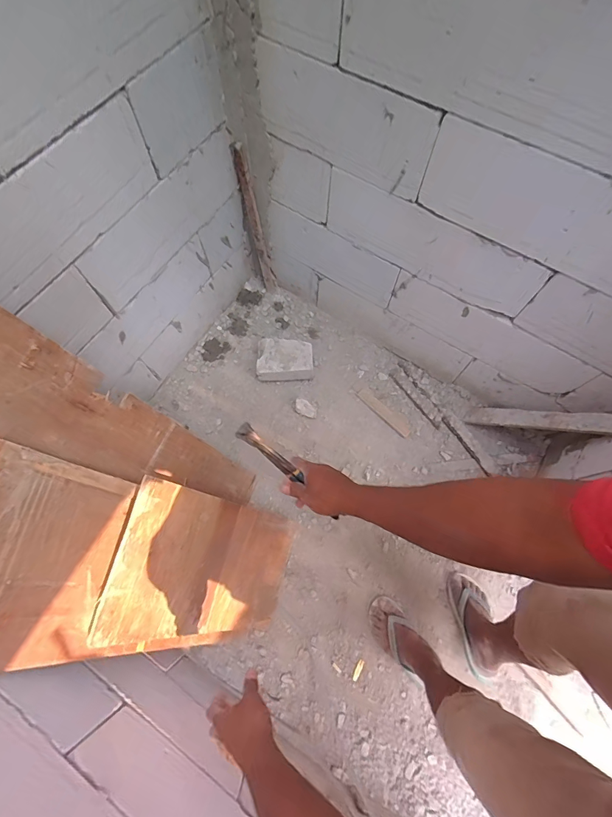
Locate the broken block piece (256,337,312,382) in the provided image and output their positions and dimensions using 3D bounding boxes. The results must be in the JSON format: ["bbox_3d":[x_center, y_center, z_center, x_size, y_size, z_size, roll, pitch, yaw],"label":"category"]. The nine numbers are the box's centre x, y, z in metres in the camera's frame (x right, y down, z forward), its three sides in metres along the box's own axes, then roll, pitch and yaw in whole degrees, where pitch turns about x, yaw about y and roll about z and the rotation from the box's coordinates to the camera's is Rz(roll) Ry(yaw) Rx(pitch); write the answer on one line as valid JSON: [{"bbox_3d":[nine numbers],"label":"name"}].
[{"bbox_3d":[-0.076,-0.177,1.401,0.217,0.119,0.141,5,69,2],"label":"broken block piece"}]

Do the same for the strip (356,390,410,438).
[{"bbox_3d":[0.290,0.010,1.393,0.043,0.007,0.235,-43,75,-14],"label":"strip"}]

